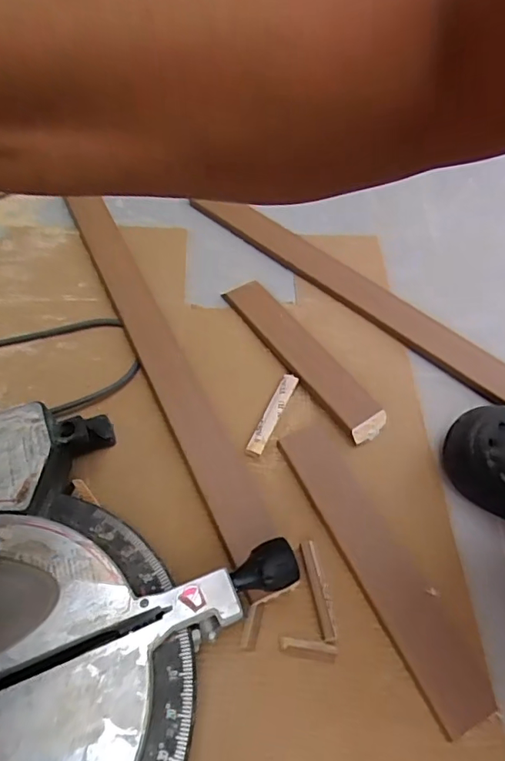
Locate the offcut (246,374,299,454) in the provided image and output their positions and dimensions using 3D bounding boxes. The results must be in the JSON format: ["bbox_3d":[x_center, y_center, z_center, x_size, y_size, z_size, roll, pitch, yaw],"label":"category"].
[{"bbox_3d":[0.024,0.037,0.582,0.018,0.012,0.106,23,58,11],"label":"offcut"}]

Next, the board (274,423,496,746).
[{"bbox_3d":[0.117,0.173,0.501,0.052,0.005,0.302,-22,60,-17],"label":"board"}]

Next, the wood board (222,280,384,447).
[{"bbox_3d":[0.059,-0.033,0.628,0.053,0.016,0.264,-29,63,-21],"label":"wood board"}]

